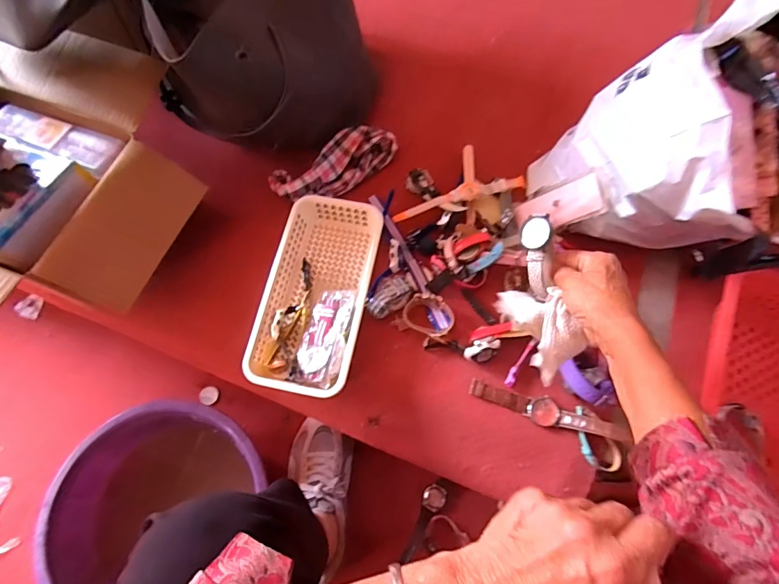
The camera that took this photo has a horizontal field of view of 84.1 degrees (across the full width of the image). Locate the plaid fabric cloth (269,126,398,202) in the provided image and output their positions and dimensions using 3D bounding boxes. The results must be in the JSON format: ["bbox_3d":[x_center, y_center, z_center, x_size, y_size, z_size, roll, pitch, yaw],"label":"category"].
[{"bbox_3d":[-0.083,-0.196,0.669,0.203,0.048,0.080,-32,71,-12],"label":"plaid fabric cloth"}]

